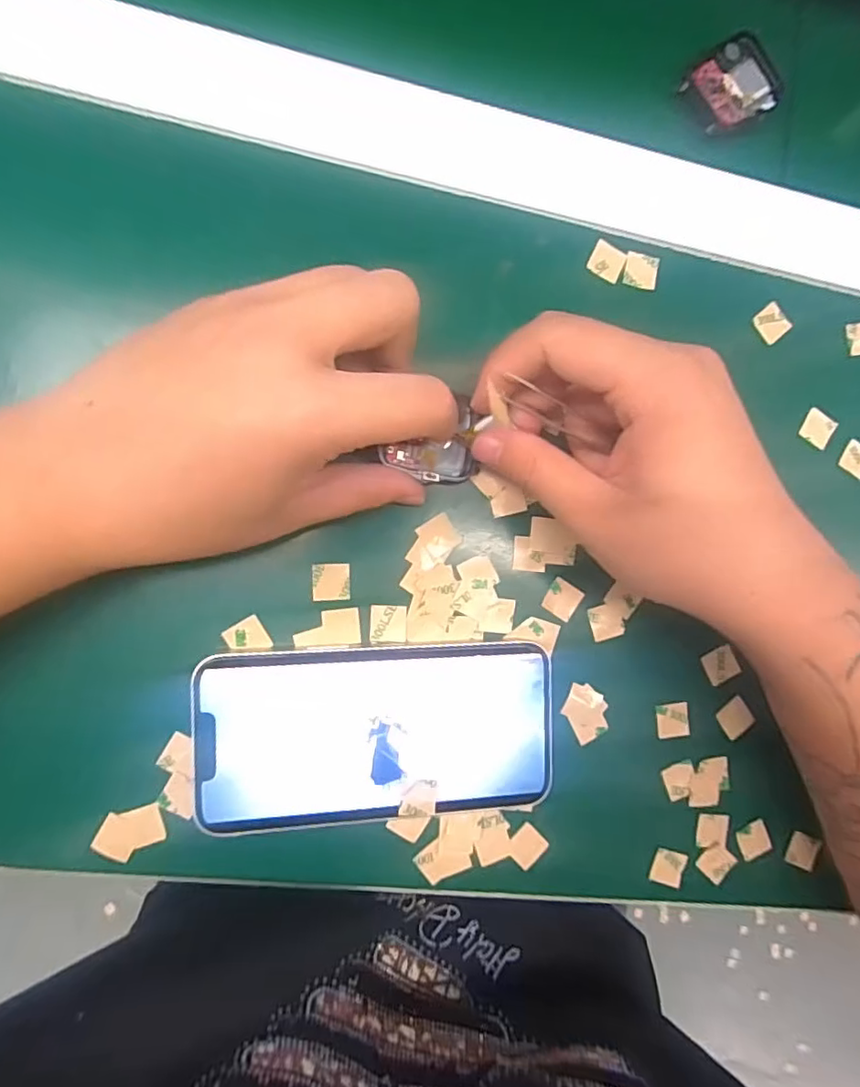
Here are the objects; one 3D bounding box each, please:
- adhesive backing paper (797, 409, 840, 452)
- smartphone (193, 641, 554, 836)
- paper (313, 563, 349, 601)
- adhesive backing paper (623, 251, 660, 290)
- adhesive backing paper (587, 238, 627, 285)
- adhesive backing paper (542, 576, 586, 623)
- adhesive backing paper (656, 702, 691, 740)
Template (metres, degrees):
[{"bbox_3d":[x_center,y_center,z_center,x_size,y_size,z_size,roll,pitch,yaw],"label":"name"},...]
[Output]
[{"bbox_3d":[0.186,-0.055,0.278,0.015,0.004,0.016,29,91,-6],"label":"adhesive backing paper"},{"bbox_3d":[-0.020,0.078,0.240,0.143,0.010,0.069,0,91,-10],"label":"smartphone"},{"bbox_3d":[-0.040,0.016,0.239,0.015,0.004,0.015,-1,91,-10],"label":"paper"},{"bbox_3d":[0.096,-0.124,0.263,0.015,0.004,0.016,8,87,-7],"label":"adhesive backing paper"},{"bbox_3d":[0.080,-0.126,0.258,0.015,0.004,0.016,24,87,-9],"label":"adhesive backing paper"},{"bbox_3d":[0.059,0.025,0.257,0.015,0.004,0.016,34,85,-8],"label":"adhesive backing paper"},{"bbox_3d":[0.111,0.081,0.267,0.015,0.004,0.015,-5,88,-3],"label":"adhesive backing paper"}]

